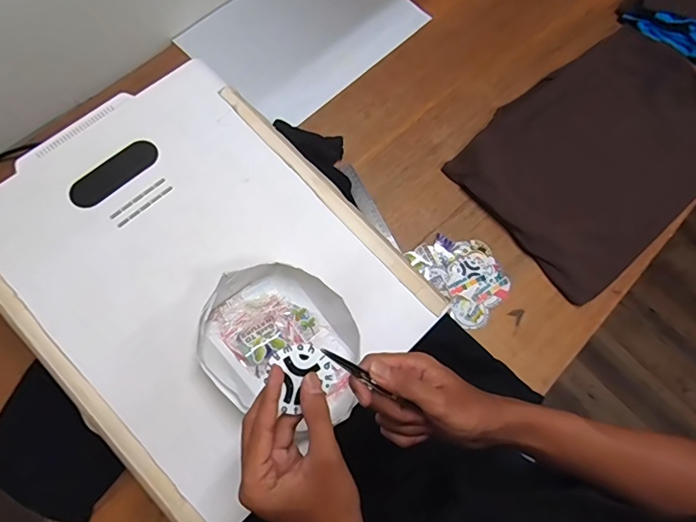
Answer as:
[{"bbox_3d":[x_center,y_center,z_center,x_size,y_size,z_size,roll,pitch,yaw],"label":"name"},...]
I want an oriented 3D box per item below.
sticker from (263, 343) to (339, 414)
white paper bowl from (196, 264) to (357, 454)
[{"bbox_3d":[-0.037,0.091,0.387,0.050,0.006,0.049,-38,95,-14],"label":"sticker"},{"bbox_3d":[-0.073,0.095,0.550,0.188,0.068,0.160,25,72,2],"label":"white paper bowl"}]

